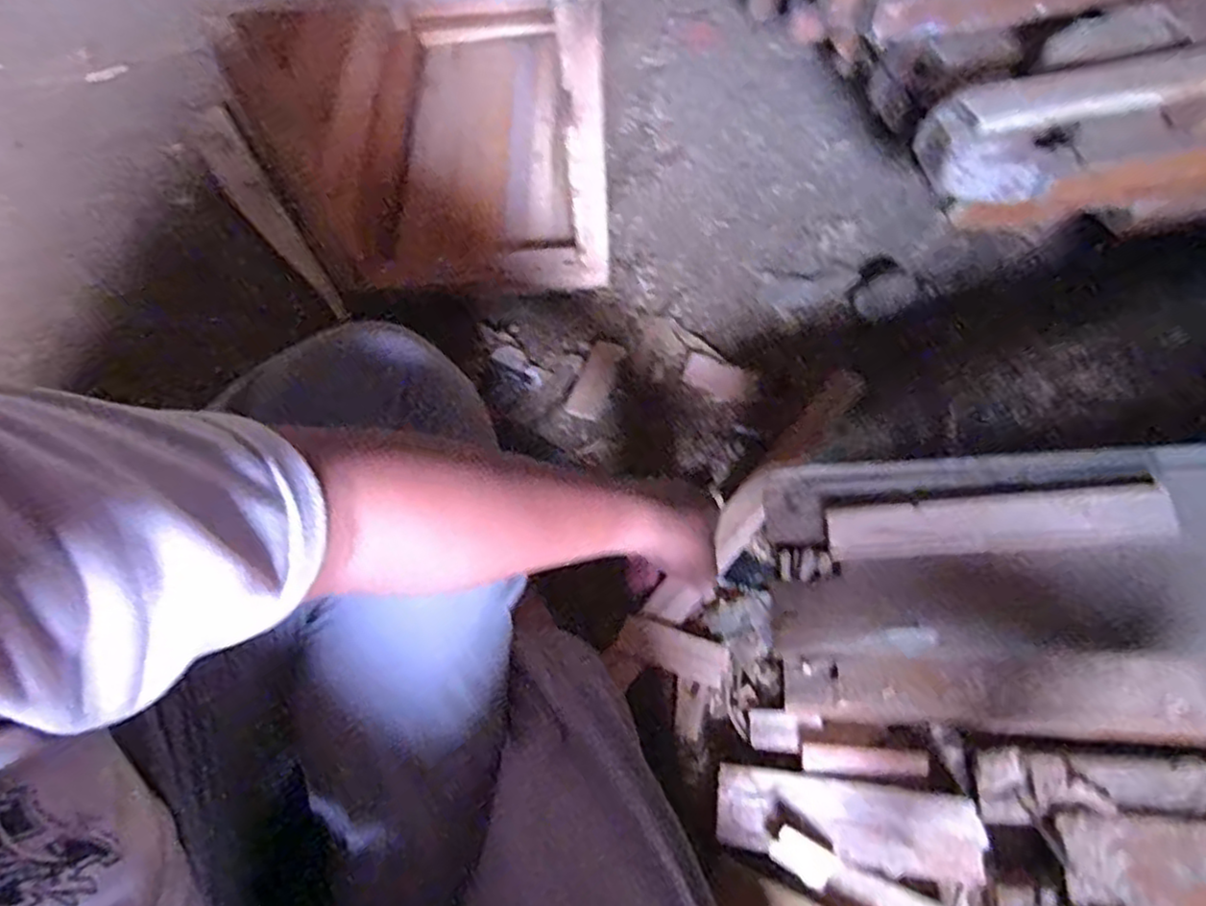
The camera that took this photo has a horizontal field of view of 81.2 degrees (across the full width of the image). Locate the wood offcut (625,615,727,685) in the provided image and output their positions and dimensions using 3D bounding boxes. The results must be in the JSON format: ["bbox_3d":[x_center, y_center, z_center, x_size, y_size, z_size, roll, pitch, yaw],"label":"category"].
[{"bbox_3d":[0.064,0.175,0.623,0.092,0.011,0.038,16,65,10],"label":"wood offcut"}]

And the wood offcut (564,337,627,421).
[{"bbox_3d":[-0.007,-0.081,0.769,0.036,0.008,0.105,19,65,12],"label":"wood offcut"}]

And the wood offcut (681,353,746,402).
[{"bbox_3d":[0.120,-0.083,0.766,0.067,0.004,0.044,25,67,14],"label":"wood offcut"}]

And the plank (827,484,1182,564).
[{"bbox_3d":[0.267,0.048,0.483,0.210,0.013,0.041,-7,62,13],"label":"plank"}]

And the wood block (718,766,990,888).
[{"bbox_3d":[0.192,0.287,0.545,0.201,0.018,0.060,7,63,6],"label":"wood block"}]

